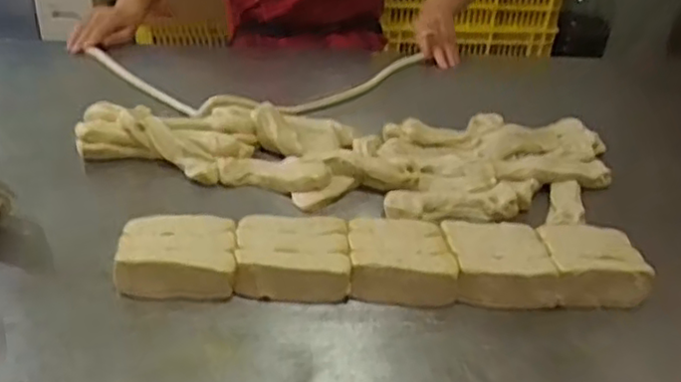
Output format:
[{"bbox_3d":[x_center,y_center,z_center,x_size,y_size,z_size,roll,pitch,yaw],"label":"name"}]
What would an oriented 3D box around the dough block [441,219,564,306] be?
[{"bbox_3d":[0.169,0.077,0.751,0.104,0.046,0.103,0,34,-8],"label":"dough block"}]

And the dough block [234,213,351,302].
[{"bbox_3d":[-0.050,0.070,0.731,0.117,0.041,0.095,3,34,-4],"label":"dough block"}]

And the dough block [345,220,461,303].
[{"bbox_3d":[0.063,0.073,0.736,0.109,0.044,0.096,2,34,-5],"label":"dough block"}]

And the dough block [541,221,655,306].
[{"bbox_3d":[0.272,0.077,0.756,0.105,0.046,0.108,1,34,-7],"label":"dough block"}]

